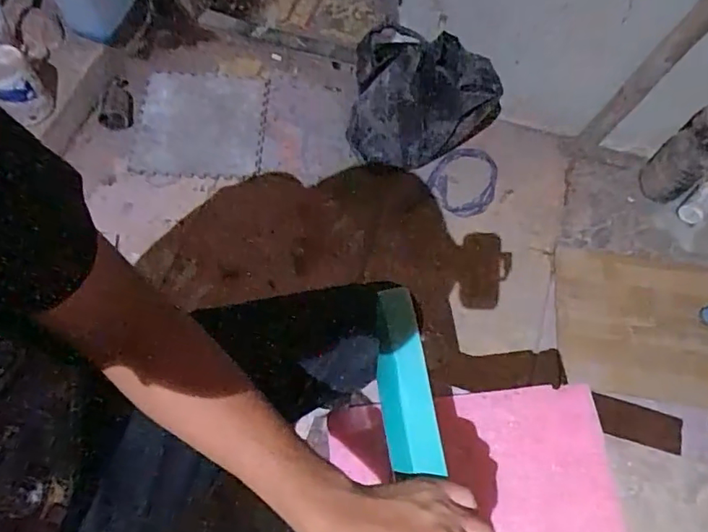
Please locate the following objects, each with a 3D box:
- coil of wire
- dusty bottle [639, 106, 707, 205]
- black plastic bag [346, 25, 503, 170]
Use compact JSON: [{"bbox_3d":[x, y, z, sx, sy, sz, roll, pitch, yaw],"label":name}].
[{"bbox_3d":[0.256,-0.202,1.281,0.154,0.028,0.173,10,81,2],"label":"coil of wire"},{"bbox_3d":[0.723,-0.247,1.160,0.087,0.273,0.103,-42,73,-17],"label":"dusty bottle"},{"bbox_3d":[0.155,-0.339,1.173,0.326,0.311,0.145,8,66,2],"label":"black plastic bag"}]

